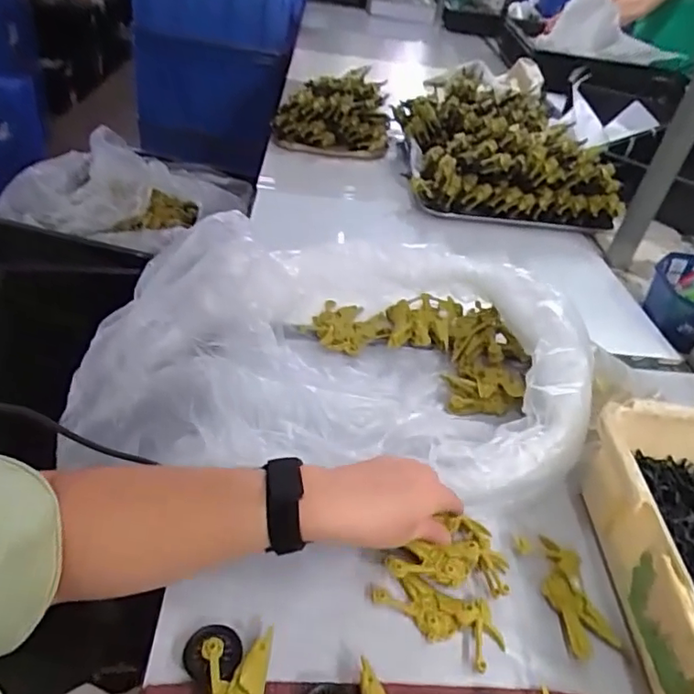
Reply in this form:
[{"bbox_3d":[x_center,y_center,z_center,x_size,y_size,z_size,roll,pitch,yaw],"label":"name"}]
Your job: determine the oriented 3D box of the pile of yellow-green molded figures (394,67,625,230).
[{"bbox_3d":[0.299,-0.381,1.080,0.367,0.097,0.357,5,40,-3],"label":"pile of yellow-green molded figures"}]

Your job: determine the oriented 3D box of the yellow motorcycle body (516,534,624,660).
[{"bbox_3d":[0.177,0.195,0.456,0.046,0.012,0.096,-3,41,-12],"label":"yellow motorcycle body"}]

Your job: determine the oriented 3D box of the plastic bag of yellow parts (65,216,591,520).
[{"bbox_3d":[-0.022,-0.012,0.589,0.485,0.129,0.340,8,38,-2],"label":"plastic bag of yellow parts"}]

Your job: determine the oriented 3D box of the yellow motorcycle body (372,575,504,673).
[{"bbox_3d":[0.072,0.200,0.433,0.094,0.012,0.044,26,44,21],"label":"yellow motorcycle body"}]

